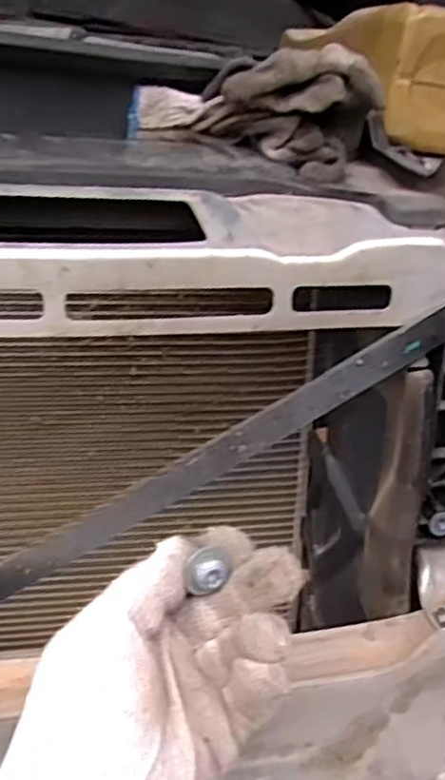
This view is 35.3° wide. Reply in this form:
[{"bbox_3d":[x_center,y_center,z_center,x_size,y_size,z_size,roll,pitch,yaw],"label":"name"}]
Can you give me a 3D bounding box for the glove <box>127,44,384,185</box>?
[{"bbox_3d":[0.018,-0.197,0.489,0.178,0.072,0.055,9,20,11],"label":"glove"}]

